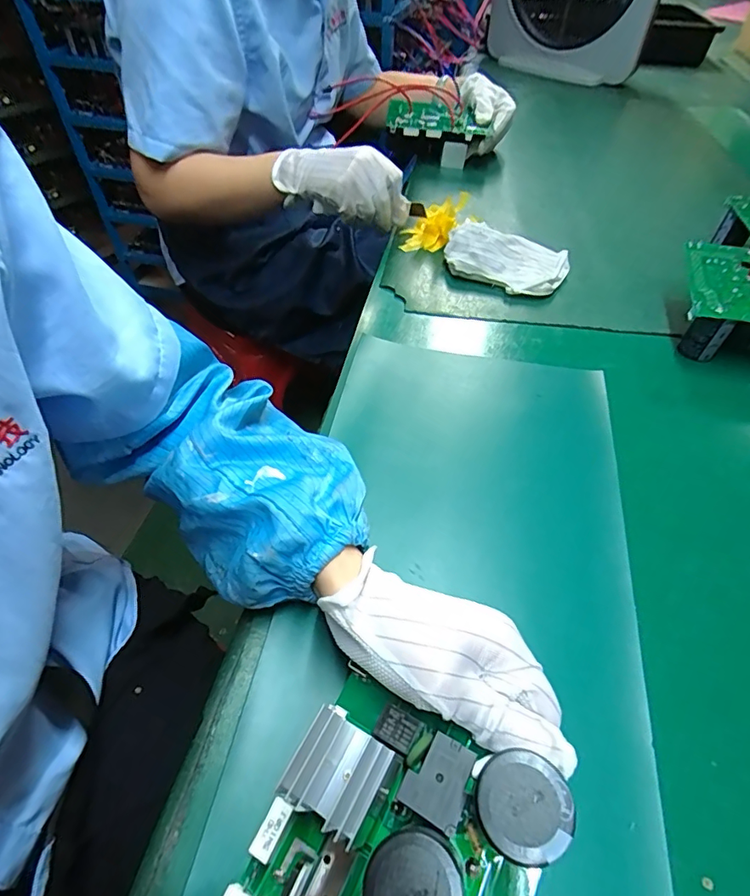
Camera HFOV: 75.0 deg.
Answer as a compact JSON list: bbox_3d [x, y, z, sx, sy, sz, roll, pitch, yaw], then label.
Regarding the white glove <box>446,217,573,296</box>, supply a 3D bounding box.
[{"bbox_3d":[0.145,-0.213,0.549,0.133,0.036,0.081,26,53,18],"label":"white glove"}]

